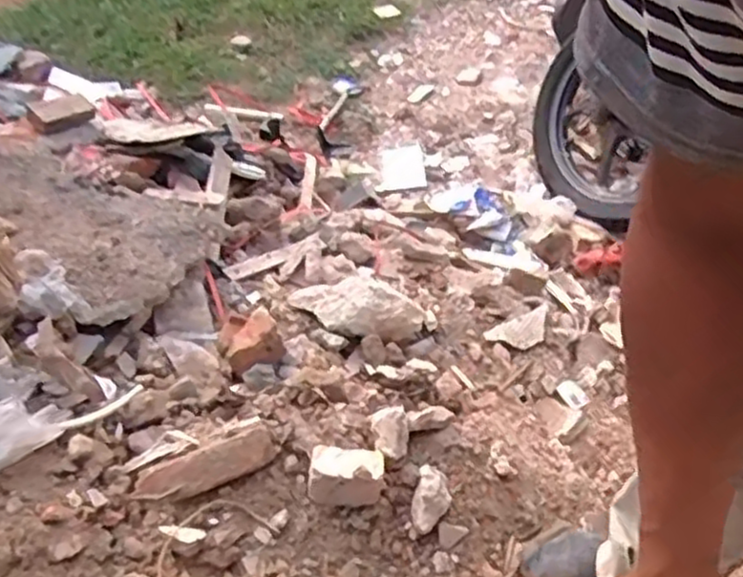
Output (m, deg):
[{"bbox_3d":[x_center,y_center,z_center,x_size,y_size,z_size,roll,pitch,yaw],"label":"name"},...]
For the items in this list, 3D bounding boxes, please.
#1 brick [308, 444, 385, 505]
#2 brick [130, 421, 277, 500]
[{"bbox_3d":[-0.031,0.224,0.877,0.089,0.073,0.046,0,45,-2],"label":"brick"},{"bbox_3d":[-0.194,0.203,0.847,0.159,0.032,0.048,-19,48,-20],"label":"brick"}]

